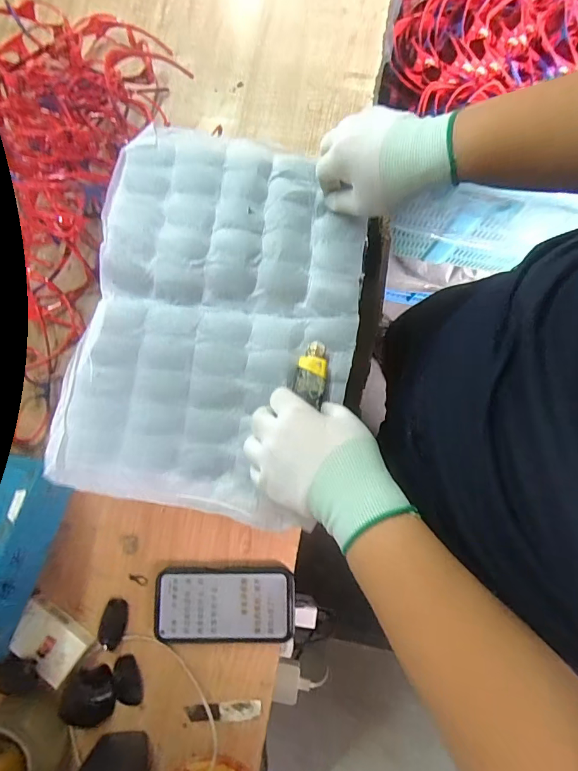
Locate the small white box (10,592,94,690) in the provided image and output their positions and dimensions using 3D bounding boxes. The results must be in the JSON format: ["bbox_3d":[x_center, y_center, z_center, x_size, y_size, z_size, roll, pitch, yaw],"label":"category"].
[{"bbox_3d":[-0.279,0.295,0.467,0.089,0.025,0.060,31,80,7],"label":"small white box"}]

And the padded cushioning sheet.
[{"bbox_3d":[-0.073,-0.079,0.431,0.283,0.031,0.405,7,78,3],"label":"padded cushioning sheet"}]

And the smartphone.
[{"bbox_3d":[-0.076,0.259,0.477,0.161,0.018,0.079,0,78,1],"label":"smartphone"}]

